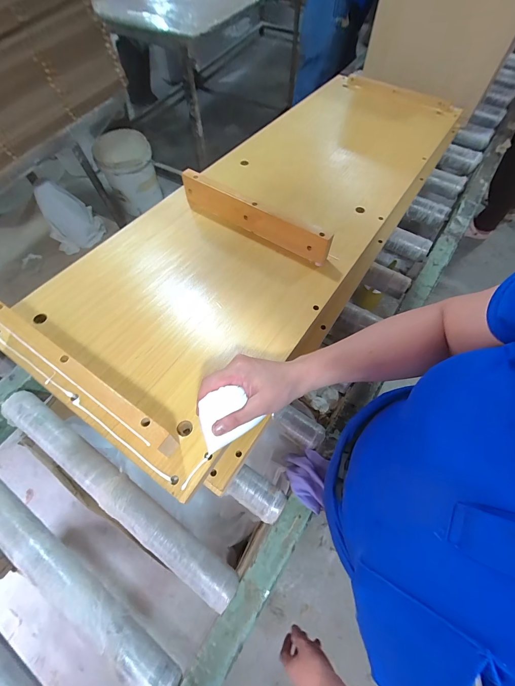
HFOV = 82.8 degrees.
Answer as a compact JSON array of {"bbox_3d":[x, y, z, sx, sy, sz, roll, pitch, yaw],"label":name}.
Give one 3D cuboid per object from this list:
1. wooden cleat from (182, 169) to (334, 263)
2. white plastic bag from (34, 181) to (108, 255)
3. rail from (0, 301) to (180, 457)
[{"bbox_3d":[-0.008,-0.230,0.525,0.301,0.067,0.018,30,68,14],"label":"wooden cleat"},{"bbox_3d":[-0.883,-0.586,1.359,0.226,0.335,0.085,-32,68,-14],"label":"white plastic bag"},{"bbox_3d":[-0.222,0.038,0.362,0.307,0.042,0.023,31,68,15],"label":"rail"}]

